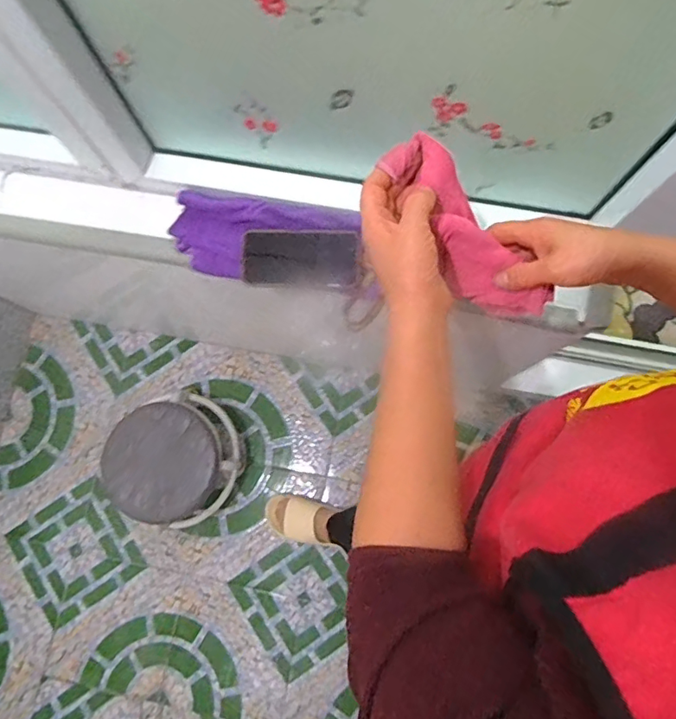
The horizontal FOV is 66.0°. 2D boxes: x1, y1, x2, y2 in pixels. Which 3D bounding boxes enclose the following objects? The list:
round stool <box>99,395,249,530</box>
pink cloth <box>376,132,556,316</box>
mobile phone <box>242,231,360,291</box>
[{"bbox_3d":[-0.371,0.234,1.223,0.265,0.235,0.256,-33,77,-8],"label":"round stool"},{"bbox_3d":[0.115,-0.108,0.466,0.054,0.048,0.198,-48,115,-11],"label":"pink cloth"},{"bbox_3d":[-0.052,-0.140,0.729,0.157,0.005,0.077,4,104,0],"label":"mobile phone"}]

